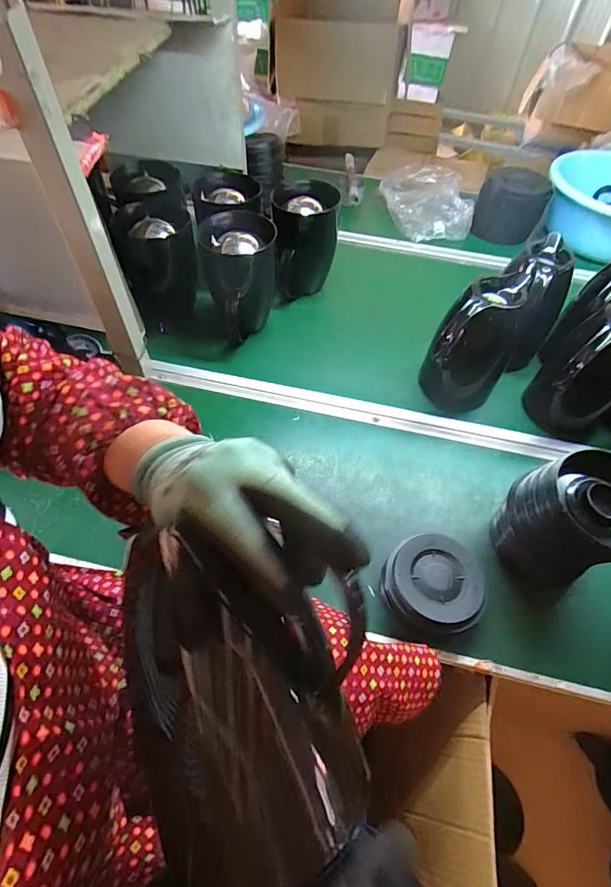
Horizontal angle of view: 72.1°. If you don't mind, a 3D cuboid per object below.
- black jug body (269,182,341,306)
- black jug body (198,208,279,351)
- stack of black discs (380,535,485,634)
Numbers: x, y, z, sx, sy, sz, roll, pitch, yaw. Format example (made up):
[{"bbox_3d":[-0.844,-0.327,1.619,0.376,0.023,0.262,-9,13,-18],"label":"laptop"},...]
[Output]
[{"bbox_3d":[-0.005,-0.393,0.840,0.121,0.186,0.132,-3,54,-6],"label":"black jug body"},{"bbox_3d":[-0.115,-0.286,0.774,0.111,0.212,0.115,-24,59,-20],"label":"black jug body"},{"bbox_3d":[0.161,0.179,0.530,0.116,0.051,0.118,-22,58,-19],"label":"stack of black discs"}]

